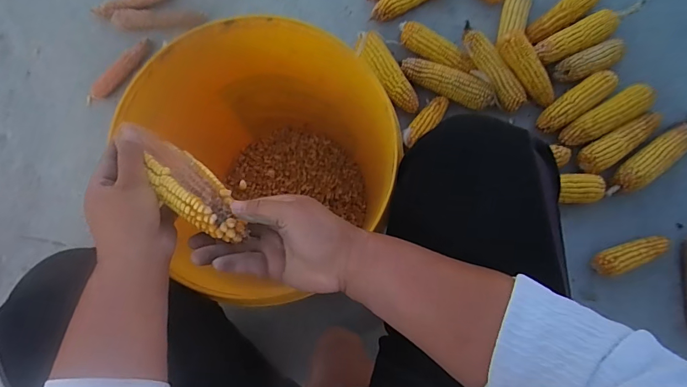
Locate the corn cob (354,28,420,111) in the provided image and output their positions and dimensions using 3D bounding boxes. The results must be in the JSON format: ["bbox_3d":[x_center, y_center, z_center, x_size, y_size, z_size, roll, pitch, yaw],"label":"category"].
[{"bbox_3d":[0.081,-0.225,0.780,0.057,0.050,0.175,-30,82,-5],"label":"corn cob"}]

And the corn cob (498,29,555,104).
[{"bbox_3d":[0.341,-0.226,0.754,0.049,0.047,0.151,-43,107,-5],"label":"corn cob"}]

